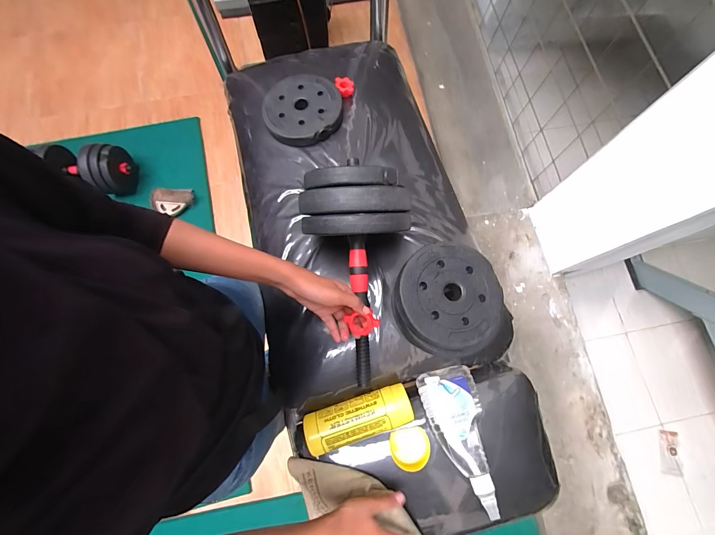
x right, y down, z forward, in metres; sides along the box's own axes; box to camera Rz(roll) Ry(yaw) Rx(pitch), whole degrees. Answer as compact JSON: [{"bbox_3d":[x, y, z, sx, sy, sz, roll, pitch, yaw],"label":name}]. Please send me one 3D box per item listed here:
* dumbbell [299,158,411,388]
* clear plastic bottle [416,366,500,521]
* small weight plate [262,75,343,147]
[{"bbox_3d":[0.000,0.015,0.513,0.172,0.143,0.330,-2,75,-2],"label":"dumbbell"},{"bbox_3d":[0.177,0.275,0.528,0.096,0.072,0.207,-17,76,-4],"label":"clear plastic bottle"},{"bbox_3d":[-0.120,-0.352,0.704,0.170,0.024,0.170,0,75,-1],"label":"small weight plate"}]

